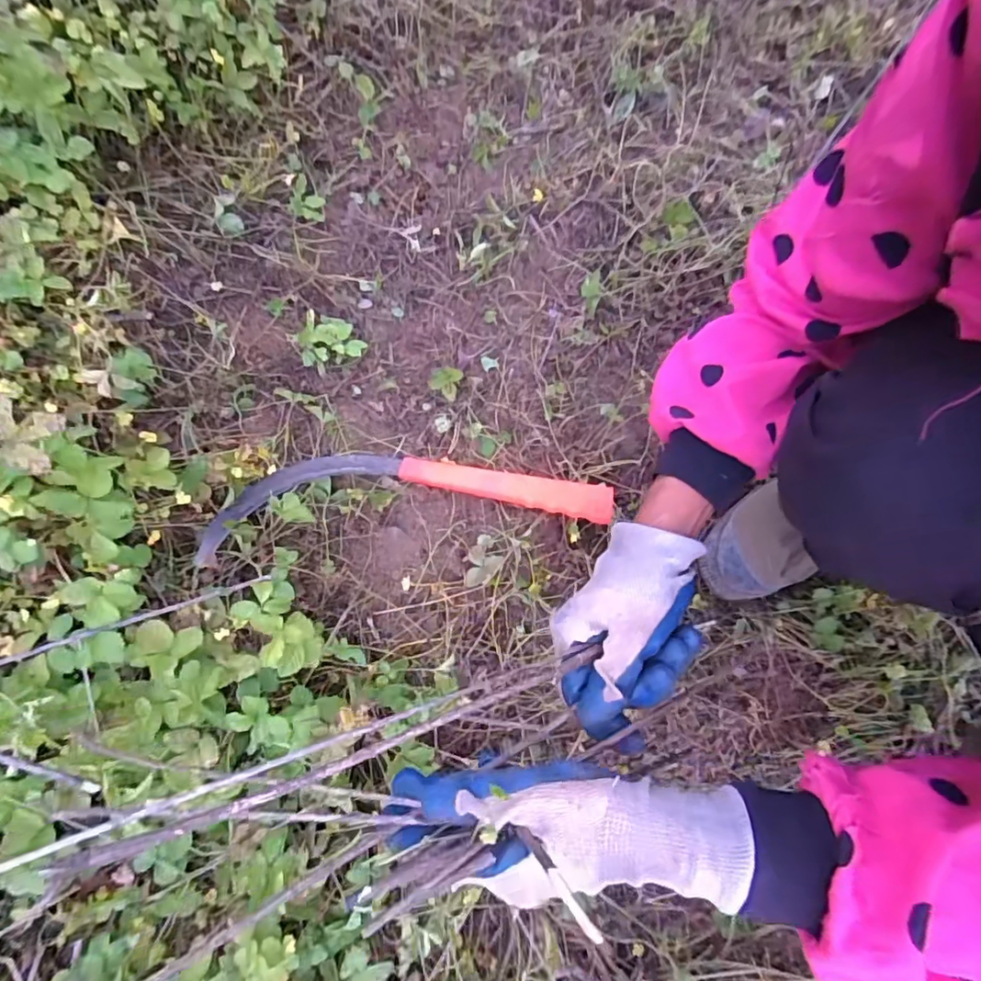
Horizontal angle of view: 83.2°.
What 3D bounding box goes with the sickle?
[{"bbox_3d":[-0.071,0.001,0.495,0.351,0.039,0.088,-6,78,0],"label":"sickle"}]

